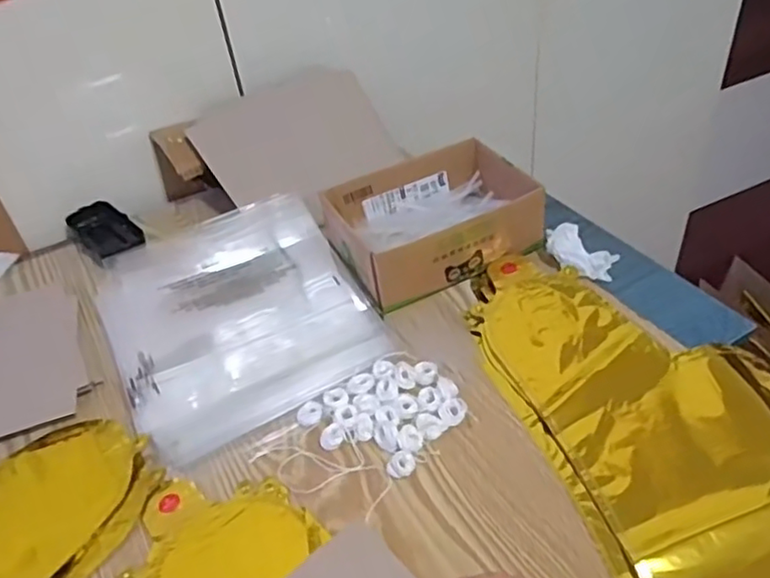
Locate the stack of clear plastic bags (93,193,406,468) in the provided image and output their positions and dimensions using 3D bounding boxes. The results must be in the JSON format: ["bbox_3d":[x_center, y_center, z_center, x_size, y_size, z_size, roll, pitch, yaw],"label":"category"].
[{"bbox_3d":[-0.141,0.013,0.598,0.218,0.028,0.269,-24,43,-19],"label":"stack of clear plastic bags"}]

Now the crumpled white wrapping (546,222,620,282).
[{"bbox_3d":[0.186,-0.030,0.618,0.061,0.040,0.057,-4,40,4],"label":"crumpled white wrapping"}]

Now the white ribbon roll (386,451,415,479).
[{"bbox_3d":[0.012,0.126,0.460,0.018,0.011,0.019,-4,40,4],"label":"white ribbon roll"}]

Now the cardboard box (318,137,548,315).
[{"bbox_3d":[0.046,-0.069,0.632,0.189,0.062,0.141,-20,42,-15],"label":"cardboard box"}]

